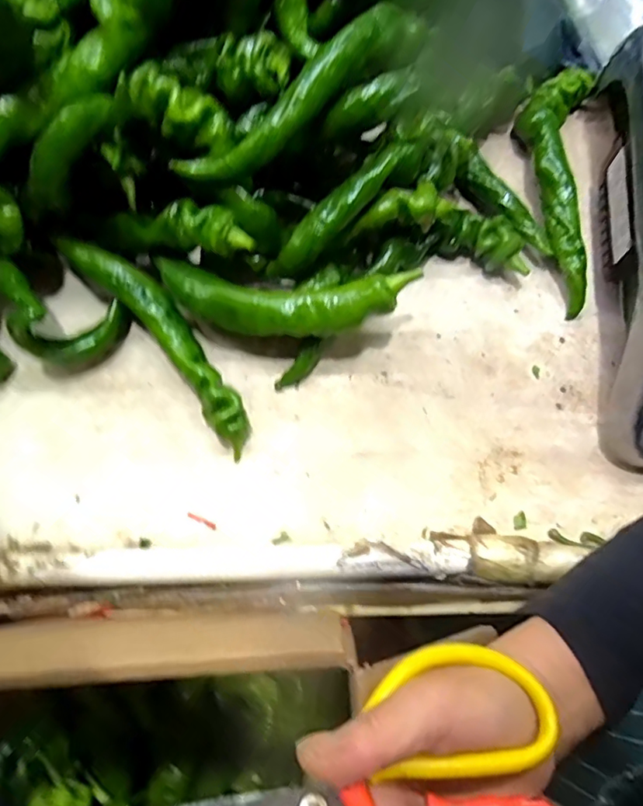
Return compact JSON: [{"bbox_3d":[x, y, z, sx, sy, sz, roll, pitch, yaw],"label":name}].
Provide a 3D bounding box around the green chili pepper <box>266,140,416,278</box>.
[{"bbox_3d":[0.012,-0.139,0.397,0.132,0.020,0.024,-42,79,18],"label":"green chili pepper"}]

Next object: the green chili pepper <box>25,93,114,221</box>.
[{"bbox_3d":[-0.172,-0.161,0.354,0.112,0.025,0.020,-34,75,36],"label":"green chili pepper"}]

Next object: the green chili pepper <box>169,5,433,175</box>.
[{"bbox_3d":[-0.009,-0.206,0.363,0.191,0.042,0.035,-35,79,-7],"label":"green chili pepper"}]

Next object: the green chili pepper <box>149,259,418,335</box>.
[{"bbox_3d":[-0.031,-0.078,0.402,0.189,0.027,0.050,6,77,2],"label":"green chili pepper"}]

